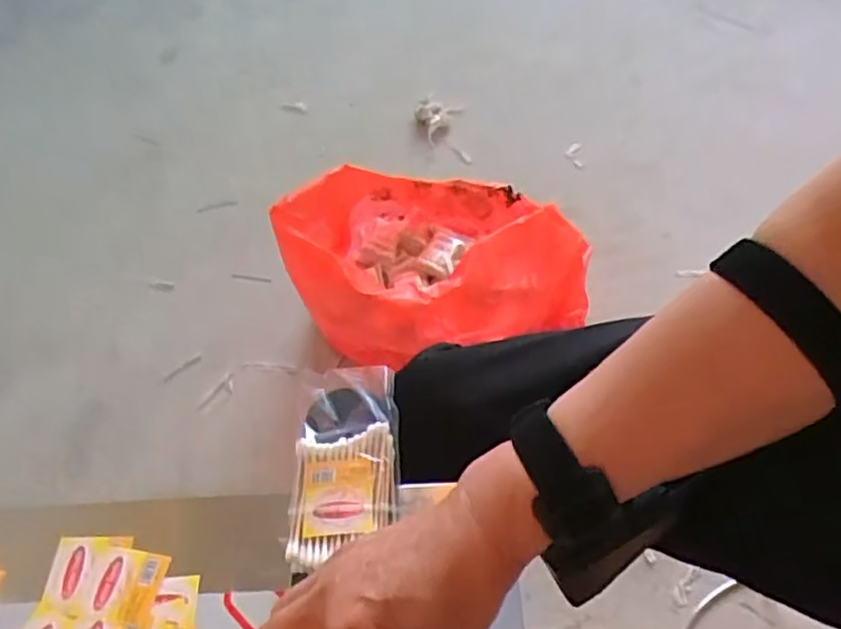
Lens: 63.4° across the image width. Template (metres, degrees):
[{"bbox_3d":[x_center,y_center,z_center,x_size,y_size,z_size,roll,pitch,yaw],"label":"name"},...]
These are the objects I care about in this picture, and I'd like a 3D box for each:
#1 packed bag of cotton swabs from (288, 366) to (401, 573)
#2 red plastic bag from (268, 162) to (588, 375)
[{"bbox_3d":[-0.045,0.089,0.417,0.062,0.024,0.122,-2,53,2],"label":"packed bag of cotton swabs"},{"bbox_3d":[0.018,-0.090,0.996,0.402,0.187,0.317,-23,55,-13],"label":"red plastic bag"}]

